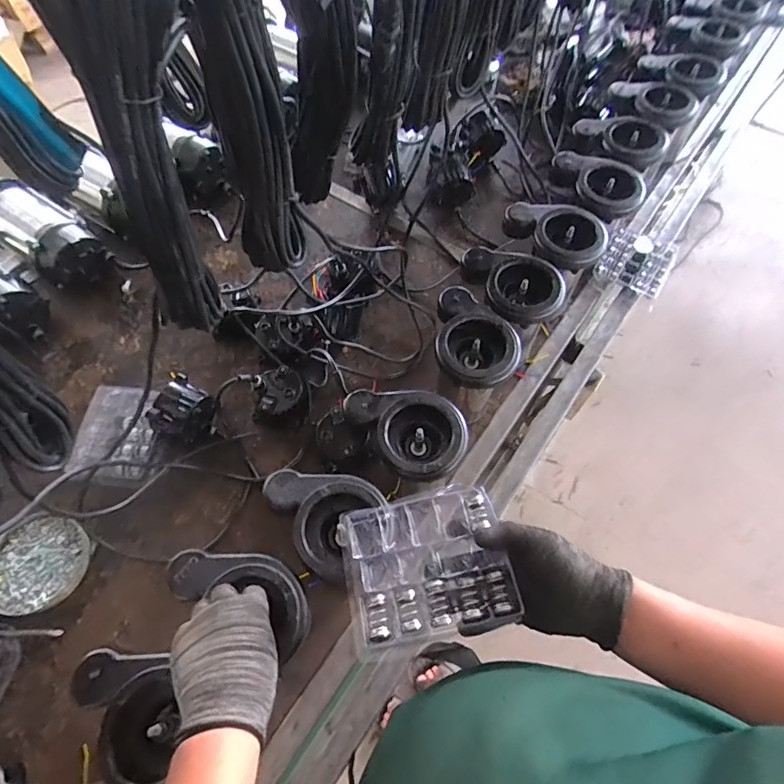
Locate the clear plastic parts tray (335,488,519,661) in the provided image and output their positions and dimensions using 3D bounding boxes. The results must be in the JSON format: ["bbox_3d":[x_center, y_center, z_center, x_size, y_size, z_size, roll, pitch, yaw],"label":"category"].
[{"bbox_3d":[0.034,0.172,0.484,0.159,0.027,0.133,-12,66,-6],"label":"clear plastic parts tray"}]

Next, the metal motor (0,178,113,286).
[{"bbox_3d":[-0.681,-0.312,0.938,0.268,0.120,0.121,36,70,15],"label":"metal motor"}]

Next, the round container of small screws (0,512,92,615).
[{"bbox_3d":[-0.530,0.254,0.716,0.138,0.022,0.137,0,65,0],"label":"round container of small screws"}]

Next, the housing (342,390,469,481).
[{"bbox_3d":[0.025,0.045,0.649,0.114,0.056,0.158,-36,70,-16],"label":"housing"}]

